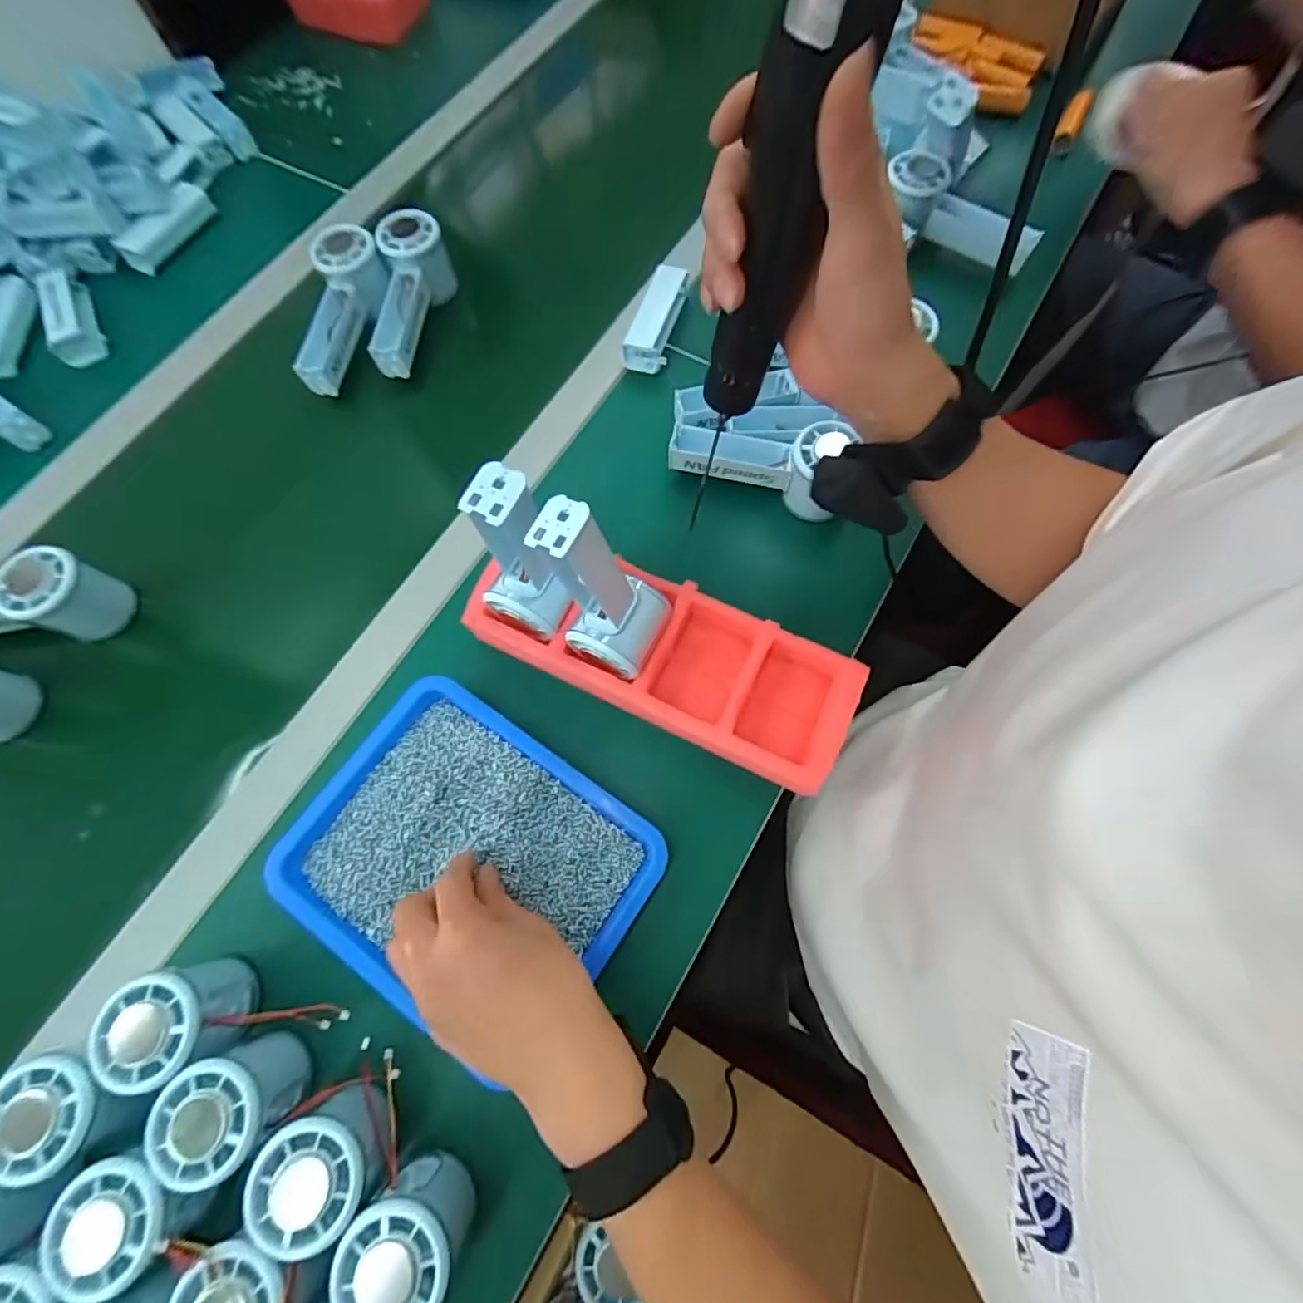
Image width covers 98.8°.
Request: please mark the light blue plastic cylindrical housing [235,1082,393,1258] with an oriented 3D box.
[{"bbox_3d":[-0.180,0.282,0.309,0.054,0.055,0.056,-1,71,2],"label":"light blue plastic cylindrical housing"}]

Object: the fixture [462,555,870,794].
[{"bbox_3d":[0.006,0.003,0.416,0.276,0.063,0.105,24,74,10],"label":"fixture"}]

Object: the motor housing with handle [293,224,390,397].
[{"bbox_3d":[-0.296,-0.313,0.519,0.054,0.059,0.145,14,72,6],"label":"motor housing with handle"}]

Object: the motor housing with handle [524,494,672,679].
[{"bbox_3d":[-0.029,-0.038,0.340,0.066,0.124,0.062,26,74,10],"label":"motor housing with handle"}]

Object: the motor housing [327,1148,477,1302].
[{"bbox_3d":[-0.129,0.315,0.298,0.054,0.055,0.058,-1,71,2],"label":"motor housing"}]

